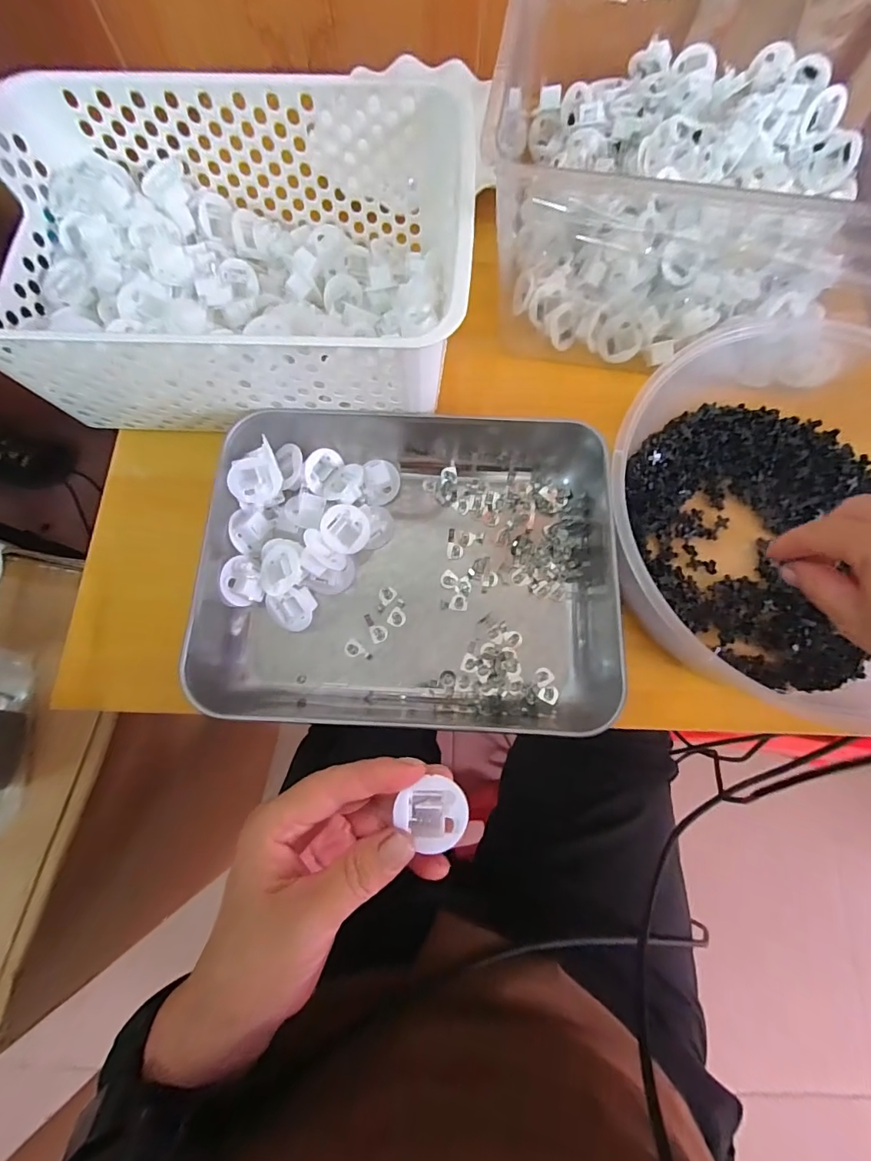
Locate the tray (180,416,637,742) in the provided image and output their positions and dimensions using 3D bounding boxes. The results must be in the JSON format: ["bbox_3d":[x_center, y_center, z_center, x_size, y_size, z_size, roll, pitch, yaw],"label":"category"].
[{"bbox_3d":[-0.013,-0.021,0.308,0.257,0.049,0.223,3,74,1],"label":"tray"}]

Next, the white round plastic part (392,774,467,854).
[{"bbox_3d":[0.000,0.106,0.210,0.030,0.010,0.029,0,74,0],"label":"white round plastic part"}]

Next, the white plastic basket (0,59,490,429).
[{"bbox_3d":[-0.133,-0.210,0.320,0.303,0.111,0.203,2,74,0],"label":"white plastic basket"}]

